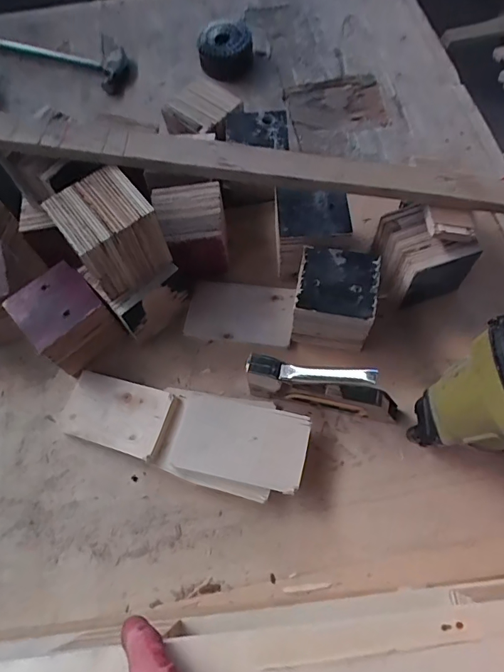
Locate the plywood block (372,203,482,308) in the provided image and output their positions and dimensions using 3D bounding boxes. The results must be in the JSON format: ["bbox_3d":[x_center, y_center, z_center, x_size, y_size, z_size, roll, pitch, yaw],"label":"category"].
[{"bbox_3d":[0.216,-0.101,0.565,0.101,0.105,0.093,-17,65,-3],"label":"plywood block"}]

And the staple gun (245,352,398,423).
[{"bbox_3d":[0.080,0.055,0.489,0.171,0.111,0.023,10,66,9],"label":"staple gun"}]

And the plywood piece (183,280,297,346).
[{"bbox_3d":[-0.016,-0.033,0.586,0.140,0.012,0.082,7,71,7],"label":"plywood piece"}]

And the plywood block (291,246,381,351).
[{"bbox_3d":[0.103,-0.043,0.542,0.095,0.091,0.091,12,66,10],"label":"plywood block"}]

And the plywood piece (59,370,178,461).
[{"bbox_3d":[-0.166,0.092,0.529,0.144,0.010,0.079,11,67,21],"label":"plywood piece"}]

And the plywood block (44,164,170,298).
[{"bbox_3d":[-0.160,-0.116,0.501,0.087,0.094,0.091,-37,67,-12],"label":"plywood block"}]

